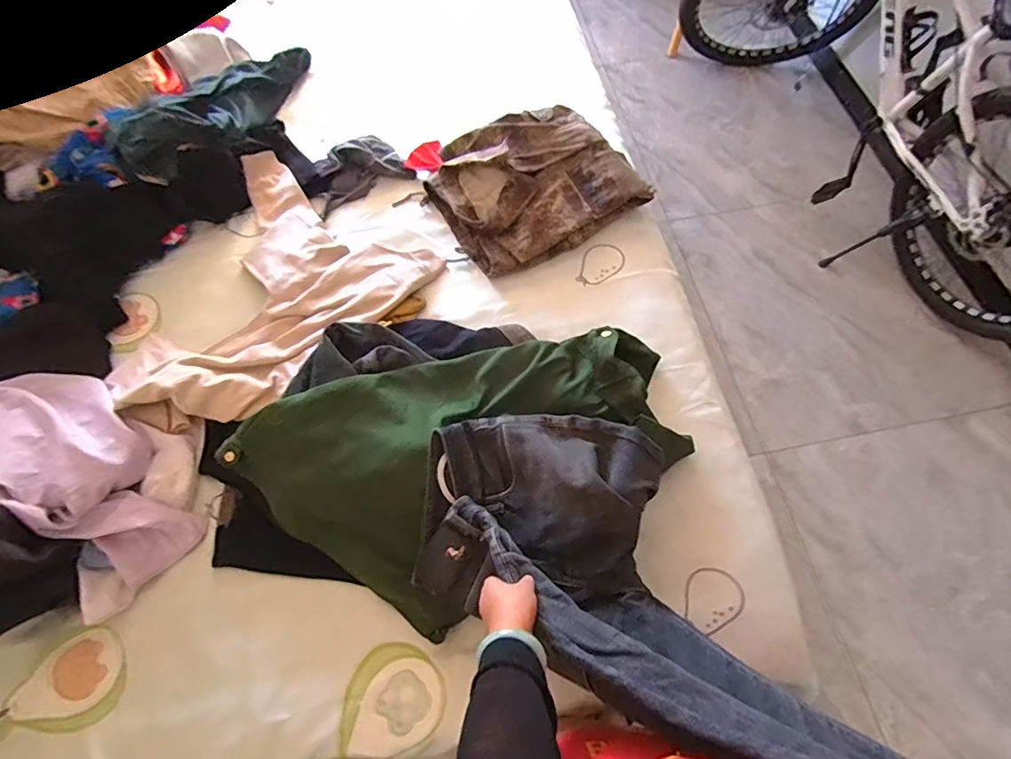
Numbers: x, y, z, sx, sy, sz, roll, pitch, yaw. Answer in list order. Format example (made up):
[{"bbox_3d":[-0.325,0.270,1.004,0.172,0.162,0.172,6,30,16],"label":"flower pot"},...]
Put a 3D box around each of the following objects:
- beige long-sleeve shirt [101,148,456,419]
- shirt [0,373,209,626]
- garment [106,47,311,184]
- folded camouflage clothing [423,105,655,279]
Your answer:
[{"bbox_3d":[-0.484,-0.168,0.956,0.516,0.073,0.560,33,71,15],"label":"beige long-sleeve shirt"},{"bbox_3d":[-0.755,0.139,0.787,0.556,0.118,0.329,14,67,8],"label":"shirt"},{"bbox_3d":[-0.630,-0.616,1.133,0.196,0.105,0.524,18,52,10],"label":"garment"},{"bbox_3d":[0.050,-0.401,1.039,0.368,0.087,0.330,-28,68,-10],"label":"folded camouflage clothing"}]

